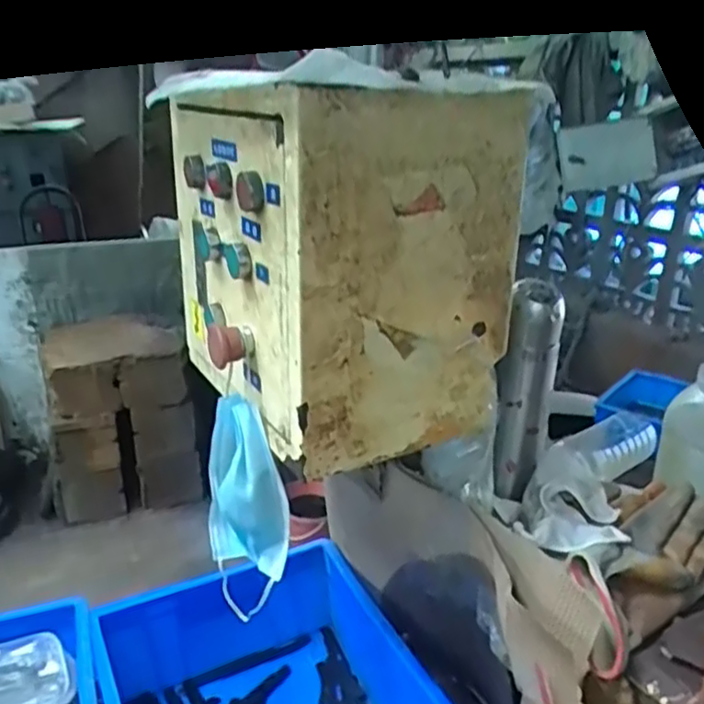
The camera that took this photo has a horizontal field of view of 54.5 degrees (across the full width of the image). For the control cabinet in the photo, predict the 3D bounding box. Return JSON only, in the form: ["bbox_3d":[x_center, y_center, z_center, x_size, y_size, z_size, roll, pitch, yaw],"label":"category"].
[{"bbox_3d":[-0.025,-0.095,0.626,0.225,0.287,0.307,-10,23,-27],"label":"control cabinet"}]

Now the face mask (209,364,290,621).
[{"bbox_3d":[-0.098,0.138,0.632,0.064,0.197,0.081,-6,22,-18],"label":"face mask"}]

